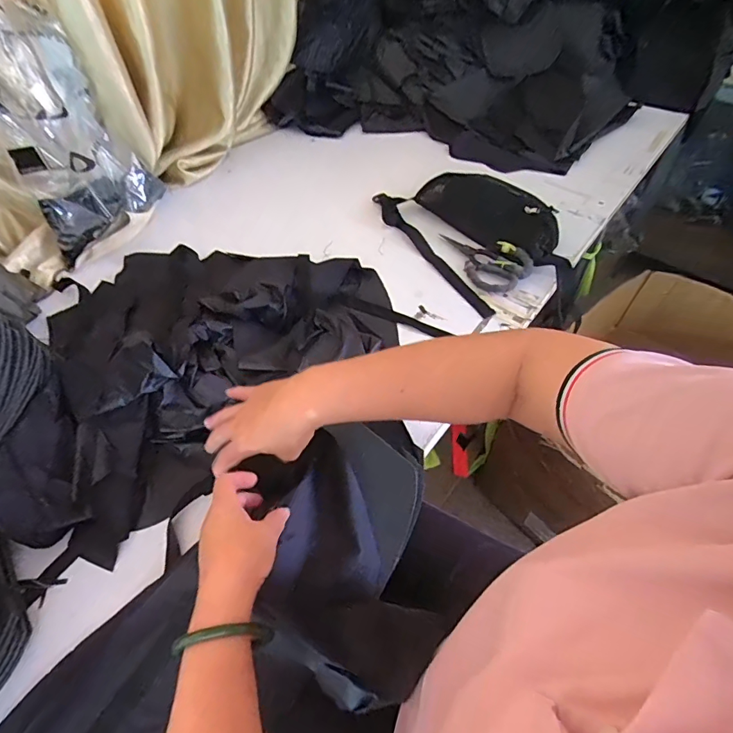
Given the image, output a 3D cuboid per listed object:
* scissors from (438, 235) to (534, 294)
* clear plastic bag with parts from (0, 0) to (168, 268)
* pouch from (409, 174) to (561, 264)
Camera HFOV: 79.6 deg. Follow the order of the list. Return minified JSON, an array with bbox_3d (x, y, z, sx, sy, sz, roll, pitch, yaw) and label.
[{"bbox_3d":[0.201,-0.193,0.773,0.101,0.024,0.166,-38,60,-22],"label":"scissors"},{"bbox_3d":[-0.546,-0.405,0.773,0.130,0.350,0.248,3,50,37],"label":"clear plastic bag with parts"},{"bbox_3d":[0.236,-0.295,0.822,0.134,0.060,0.276,-35,59,-20],"label":"pouch"}]

